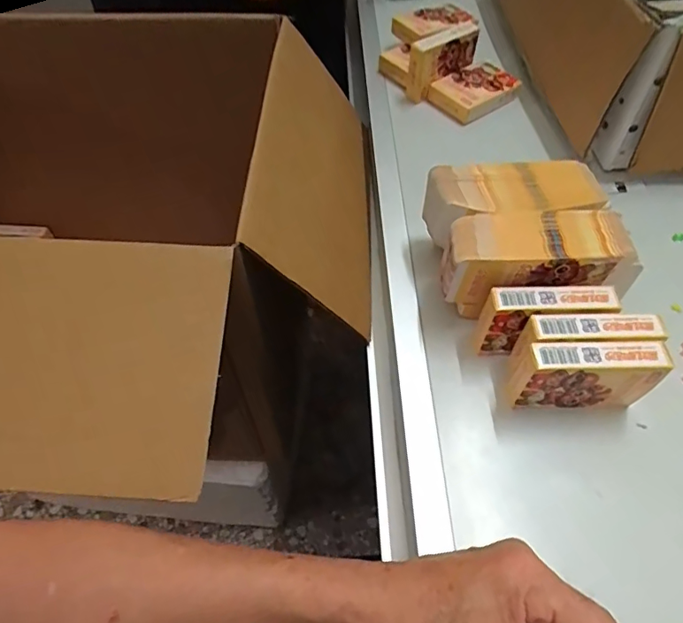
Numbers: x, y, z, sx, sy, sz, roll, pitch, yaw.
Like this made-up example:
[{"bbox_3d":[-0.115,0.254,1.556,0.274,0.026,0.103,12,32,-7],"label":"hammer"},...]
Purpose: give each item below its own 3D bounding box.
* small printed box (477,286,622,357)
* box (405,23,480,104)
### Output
[{"bbox_3d":[0.152,0.010,0.384,0.088,0.064,0.023,1,54,1],"label":"small printed box"},{"bbox_3d":[0.119,-0.292,0.593,0.096,0.067,0.021,-31,59,-20],"label":"box"}]

